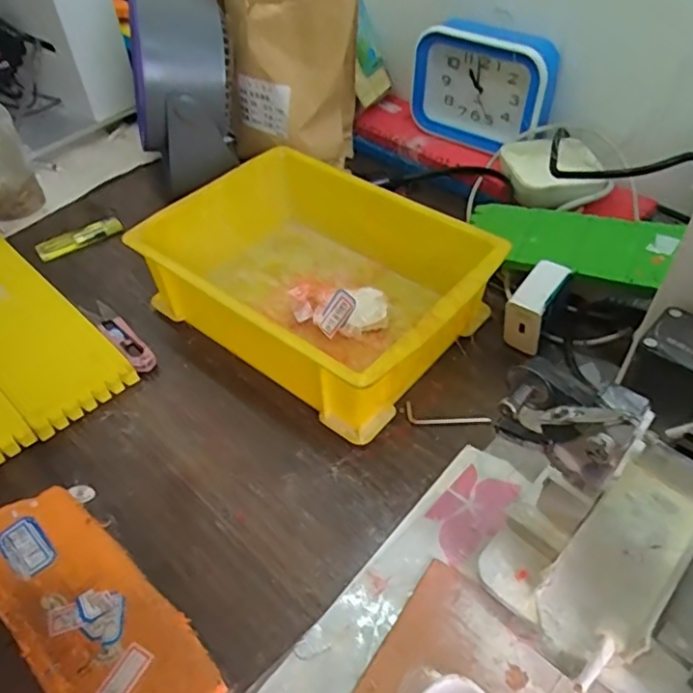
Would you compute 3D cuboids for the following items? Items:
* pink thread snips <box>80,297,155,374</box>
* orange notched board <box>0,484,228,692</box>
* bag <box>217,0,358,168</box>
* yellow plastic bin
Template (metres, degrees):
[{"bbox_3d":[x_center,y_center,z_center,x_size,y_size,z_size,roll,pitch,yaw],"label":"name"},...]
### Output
[{"bbox_3d":[-0.183,-0.011,0.484,0.022,0.016,0.101,-33,54,-25],"label":"pink thread snips"},{"bbox_3d":[-0.146,0.149,0.337,0.189,0.019,0.068,34,57,30],"label":"orange notched board"},{"bbox_3d":[-0.066,-0.283,0.584,0.155,0.198,0.087,4,48,7],"label":"bag"},{"bbox_3d":[-0.024,-0.055,0.485,0.253,0.075,0.176,32,57,29],"label":"yellow plastic bin"}]

